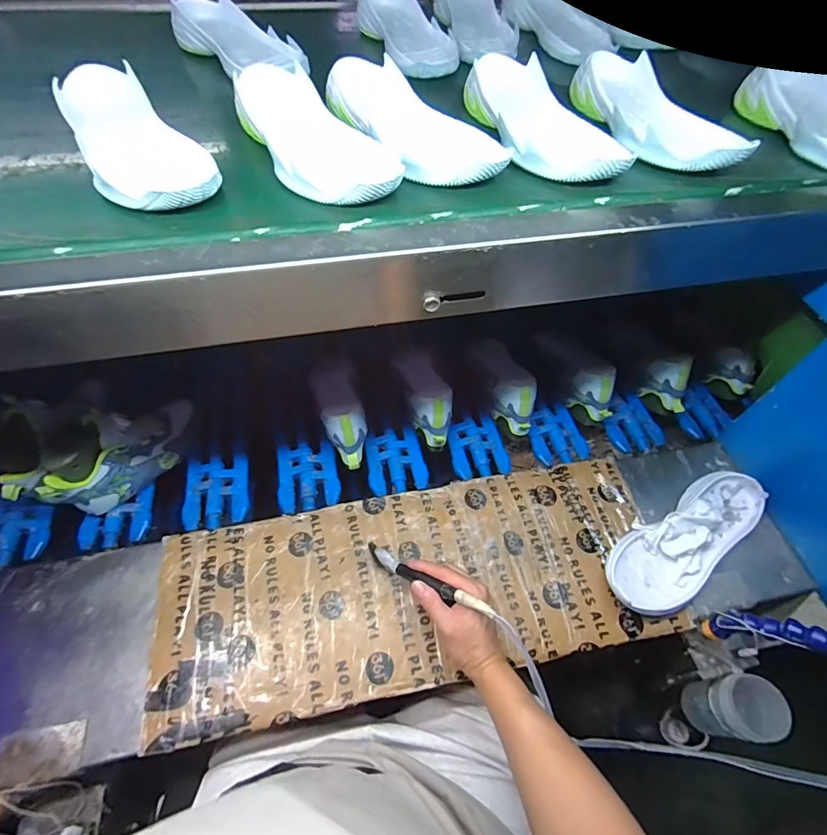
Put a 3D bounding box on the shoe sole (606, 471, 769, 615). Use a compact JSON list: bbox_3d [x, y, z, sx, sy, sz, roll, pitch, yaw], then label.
[{"bbox_3d":[0.368,0.164,0.604,0.274,0.051,0.105,-34,66,-22],"label":"shoe sole"}]

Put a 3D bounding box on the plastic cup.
[{"bbox_3d":[0.431,0.393,0.601,0.071,0.116,0.070,2,60,-4],"label":"plastic cup"}]

